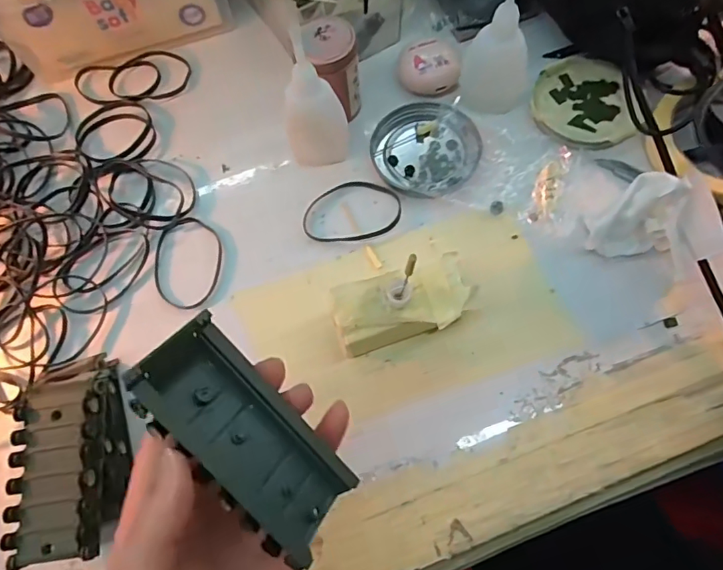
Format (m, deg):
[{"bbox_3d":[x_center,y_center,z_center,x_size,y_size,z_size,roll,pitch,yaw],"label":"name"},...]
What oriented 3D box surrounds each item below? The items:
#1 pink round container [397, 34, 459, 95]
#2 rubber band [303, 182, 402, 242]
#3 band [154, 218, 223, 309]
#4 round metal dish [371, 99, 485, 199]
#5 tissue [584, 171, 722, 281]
[{"bbox_3d":[0.052,-0.169,0.386,0.045,0.016,0.041,-1,69,3],"label":"pink round container"},{"bbox_3d":[-0.007,-0.054,0.357,0.069,0.004,0.049,-4,67,3],"label":"rubber band"},{"bbox_3d":[-0.122,-0.016,0.350,0.049,0.004,0.070,-4,69,1],"label":"band"},{"bbox_3d":[0.049,-0.099,0.370,0.075,0.014,0.076,-1,67,4],"label":"round metal dish"},{"bbox_3d":[0.186,-0.039,0.313,0.067,0.045,0.044,24,71,13],"label":"tissue"}]

